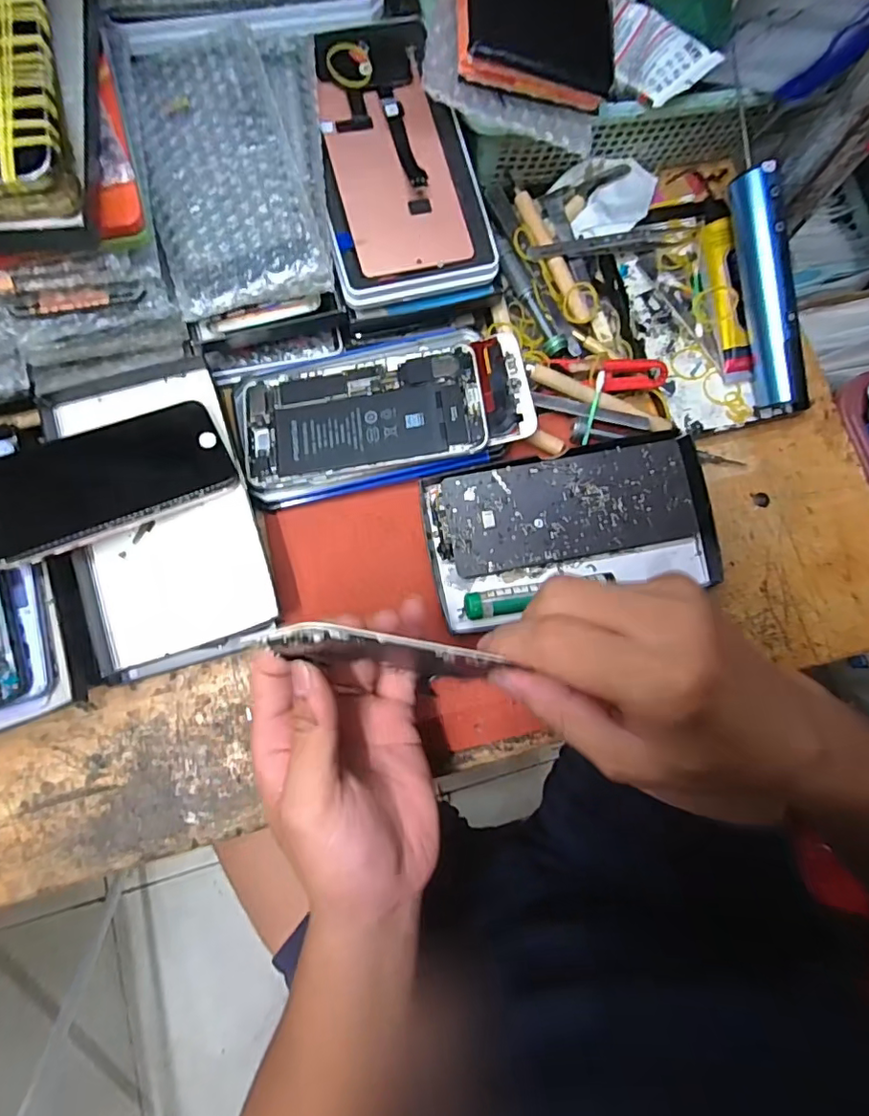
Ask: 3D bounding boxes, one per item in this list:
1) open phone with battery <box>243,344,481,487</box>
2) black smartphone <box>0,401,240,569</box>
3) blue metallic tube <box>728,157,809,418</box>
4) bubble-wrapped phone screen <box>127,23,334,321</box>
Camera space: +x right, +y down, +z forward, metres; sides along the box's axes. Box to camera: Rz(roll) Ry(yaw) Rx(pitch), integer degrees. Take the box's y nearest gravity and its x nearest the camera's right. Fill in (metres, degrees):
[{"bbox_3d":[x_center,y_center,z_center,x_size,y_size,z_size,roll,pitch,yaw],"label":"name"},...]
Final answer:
[{"bbox_3d":[-0.048,-0.093,0.352,0.156,0.004,0.077,-9,77,3],"label":"open phone with battery"},{"bbox_3d":[-0.194,-0.049,0.320,0.134,0.013,0.072,-24,75,-21],"label":"black smartphone"},{"bbox_3d":[0.232,-0.181,0.371,0.026,0.025,0.159,-14,99,-6],"label":"blue metallic tube"},{"bbox_3d":[-0.116,-0.231,0.323,0.102,0.024,0.171,-10,84,-6],"label":"bubble-wrapped phone screen"}]

